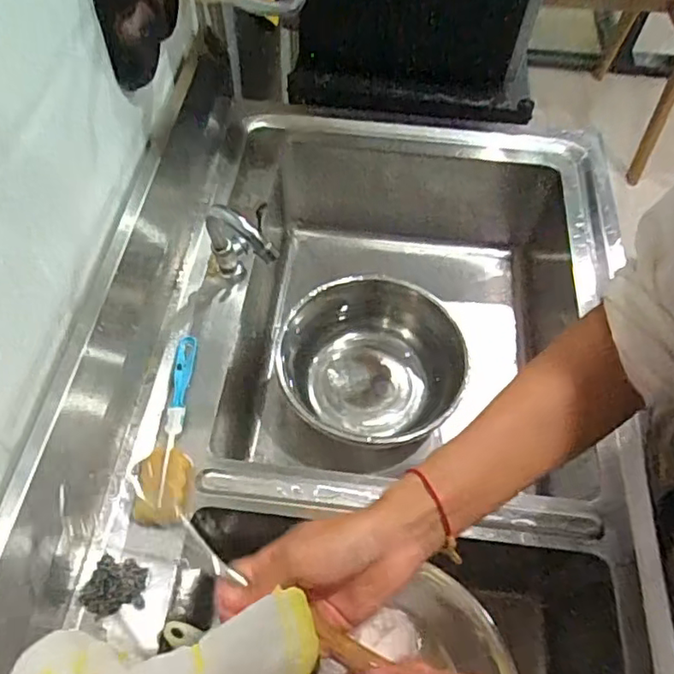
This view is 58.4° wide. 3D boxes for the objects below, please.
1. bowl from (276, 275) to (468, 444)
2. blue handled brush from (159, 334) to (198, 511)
[{"bbox_3d":[0.050,0.039,0.859,0.237,0.113,0.244,1,57,-2],"label":"bowl"},{"bbox_3d":[-0.173,0.081,0.646,0.023,0.023,0.201,0,57,-2],"label":"blue handled brush"}]

